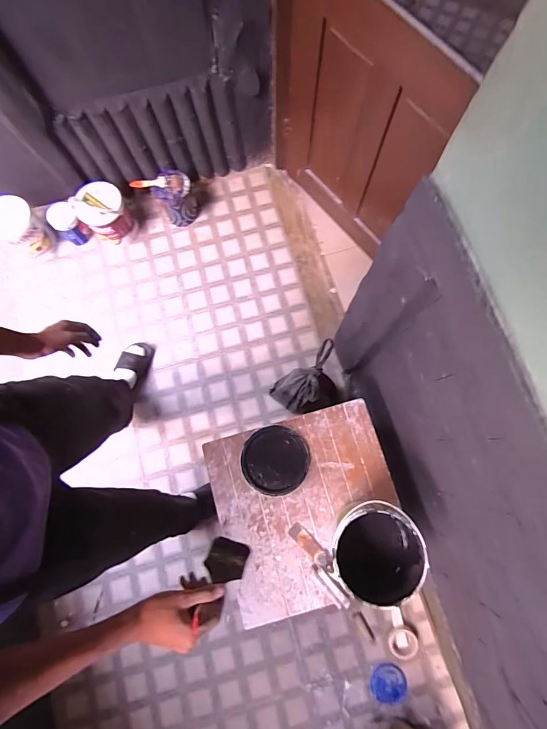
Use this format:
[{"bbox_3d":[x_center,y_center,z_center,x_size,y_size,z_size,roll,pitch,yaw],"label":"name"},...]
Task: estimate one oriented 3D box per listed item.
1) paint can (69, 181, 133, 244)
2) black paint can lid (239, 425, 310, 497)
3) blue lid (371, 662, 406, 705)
[{"bbox_3d":[-0.678,-0.602,1.521,0.178,0.237,0.163,0,77,2],"label":"paint can"},{"bbox_3d":[0.007,0.251,0.968,0.174,0.014,0.169,0,77,2],"label":"black paint can lid"},{"bbox_3d":[0.384,1.067,1.232,0.112,0.012,0.119,0,77,2],"label":"blue lid"}]

